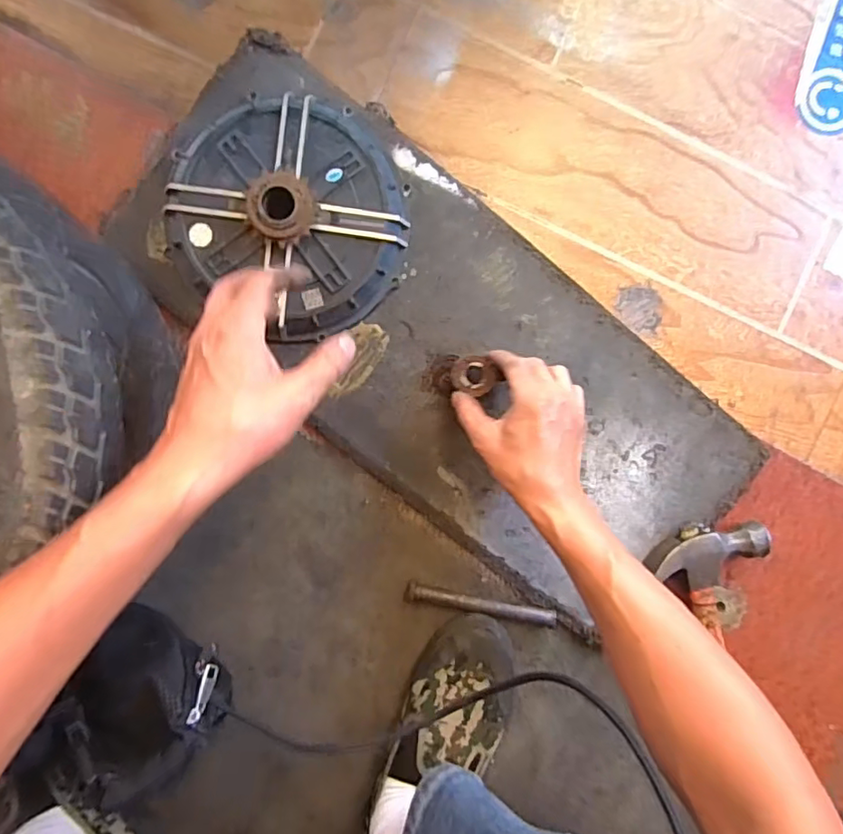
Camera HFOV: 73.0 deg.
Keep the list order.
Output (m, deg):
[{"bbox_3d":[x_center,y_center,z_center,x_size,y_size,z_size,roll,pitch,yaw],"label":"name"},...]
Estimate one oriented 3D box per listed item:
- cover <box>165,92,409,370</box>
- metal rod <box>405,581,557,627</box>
[{"bbox_3d":[-0.114,-0.186,0.507,0.217,0.056,0.187,41,91,-5],"label":"cover"},{"bbox_3d":[0.058,0.185,0.558,0.149,0.019,0.017,12,93,-4],"label":"metal rod"}]

